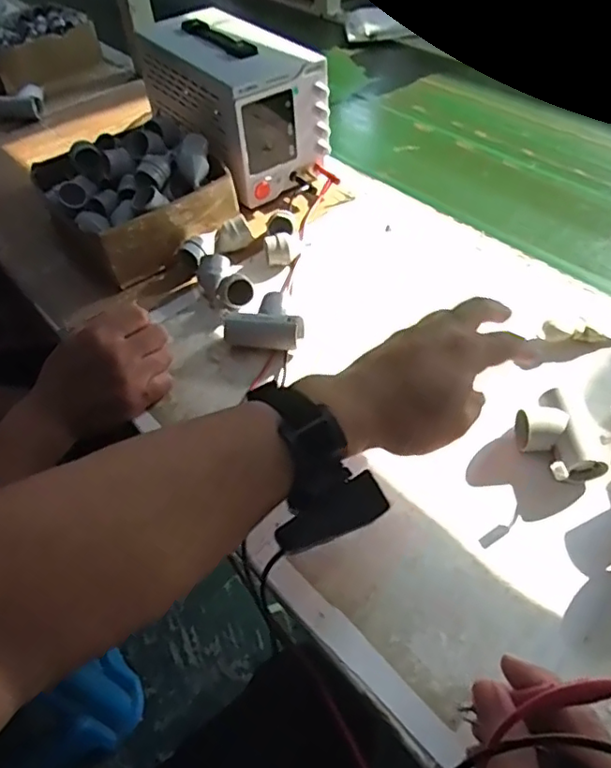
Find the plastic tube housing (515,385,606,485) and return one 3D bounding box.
[{"bbox_3d":[0.196,0.044,0.452,0.050,0.032,0.073,-17,49,-12],"label":"plastic tube housing"}]

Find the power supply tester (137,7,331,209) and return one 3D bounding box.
[{"bbox_3d":[-0.105,-0.375,0.748,0.149,0.138,0.269,-27,51,-20],"label":"power supply tester"}]

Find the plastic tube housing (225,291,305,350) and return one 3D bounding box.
[{"bbox_3d":[-0.035,-0.061,0.562,0.067,0.040,0.065,13,50,15],"label":"plastic tube housing"}]

